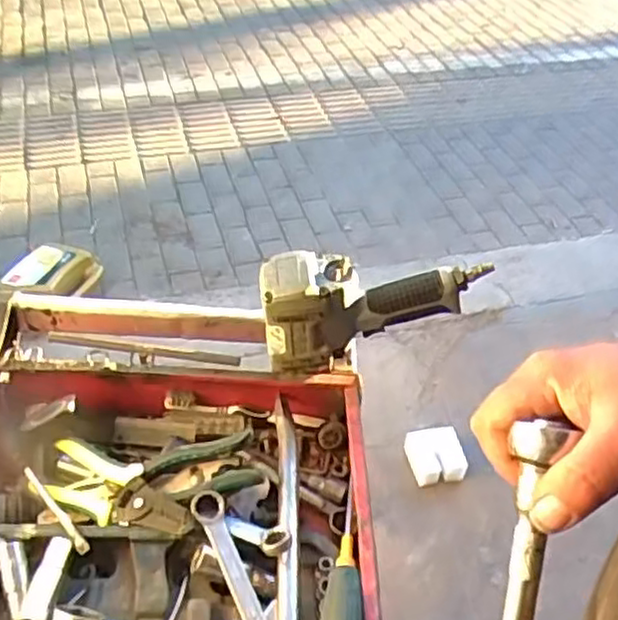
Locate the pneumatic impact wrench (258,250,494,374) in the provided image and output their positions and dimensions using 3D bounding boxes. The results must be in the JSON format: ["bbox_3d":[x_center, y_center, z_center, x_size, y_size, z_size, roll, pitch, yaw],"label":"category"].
[{"bbox_3d":[0.058,-0.006,0.714,0.213,0.105,0.062,-6,44,-11],"label":"pneumatic impact wrench"}]

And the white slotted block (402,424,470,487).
[{"bbox_3d":[0.277,0.318,1.595,0.117,0.059,0.122,-6,44,-11],"label":"white slotted block"}]

